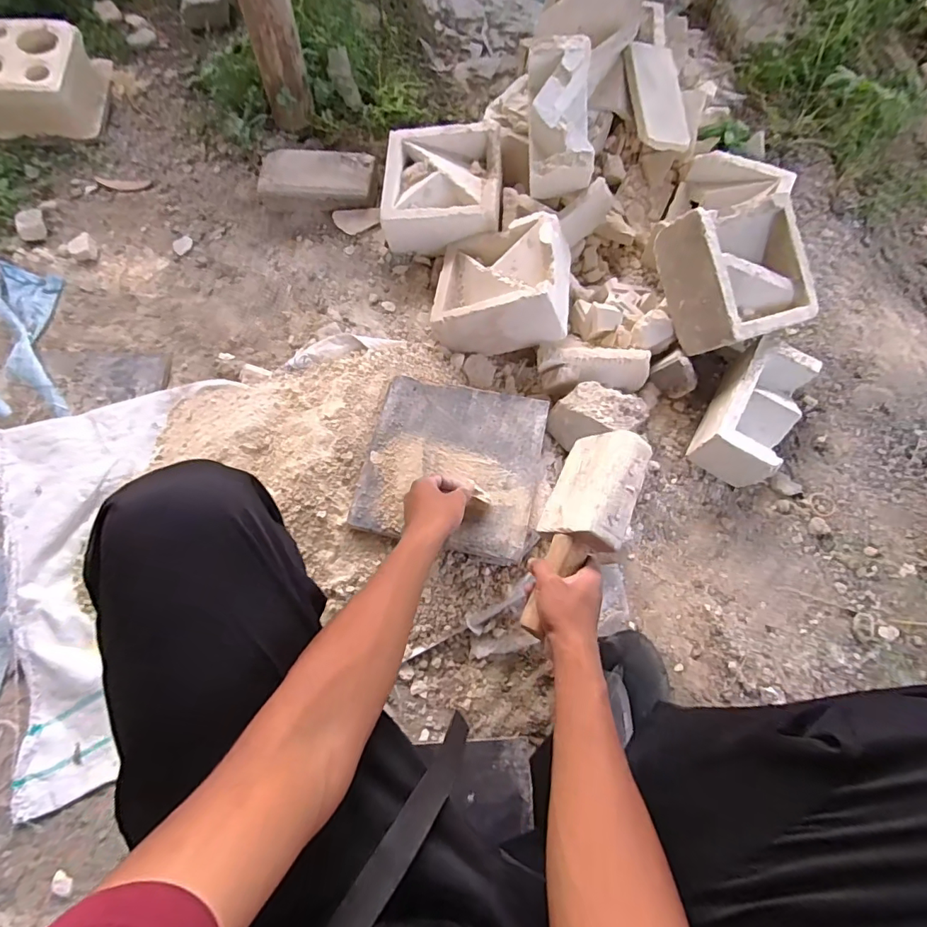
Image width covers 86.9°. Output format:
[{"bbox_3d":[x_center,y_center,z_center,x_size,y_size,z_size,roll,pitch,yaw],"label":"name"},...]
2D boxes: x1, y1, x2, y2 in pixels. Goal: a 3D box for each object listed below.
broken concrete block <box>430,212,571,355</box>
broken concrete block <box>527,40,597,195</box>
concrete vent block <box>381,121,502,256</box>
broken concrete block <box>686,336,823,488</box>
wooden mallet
[{"bbox_3d":[0.063,-0.297,0.820,0.208,0.099,0.215,-5,60,25],"label":"broken concrete block"},{"bbox_3d":[0.161,-0.567,0.812,0.102,0.084,0.215,-1,94,-1],"label":"broken concrete block"},{"bbox_3d":[-0.039,-0.498,0.893,0.204,0.097,0.213,3,70,1],"label":"concrete vent block"},{"bbox_3d":[0.451,-0.086,0.757,0.101,0.092,0.220,30,72,10],"label":"broken concrete block"},{"bbox_3d":[0.135,0.074,0.563,0.085,0.078,0.252,25,72,9],"label":"wooden mallet"}]

